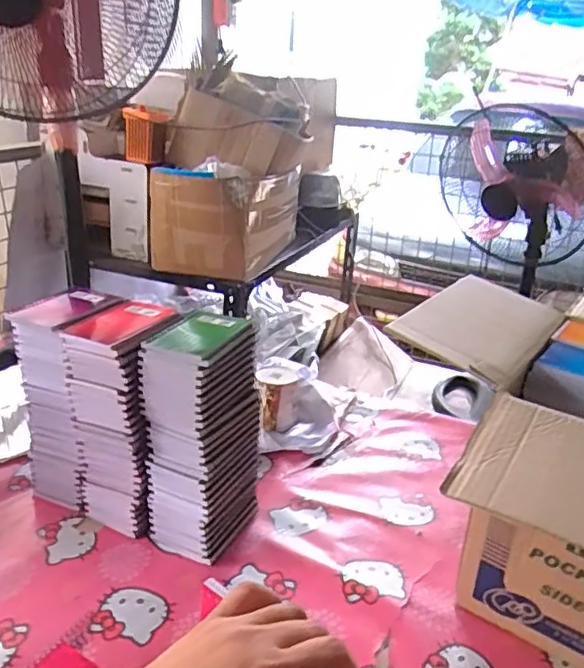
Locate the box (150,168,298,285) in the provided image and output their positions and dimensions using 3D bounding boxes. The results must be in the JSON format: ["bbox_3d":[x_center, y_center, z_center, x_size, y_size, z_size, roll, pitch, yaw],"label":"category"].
[{"bbox_3d":[-0.143,-0.279,1.388,0.226,0.204,0.358,10,24,18],"label":"box"}]

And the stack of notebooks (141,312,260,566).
[{"bbox_3d":[-0.114,0.133,0.782,0.105,0.280,0.133,11,24,20],"label":"stack of notebooks"}]

